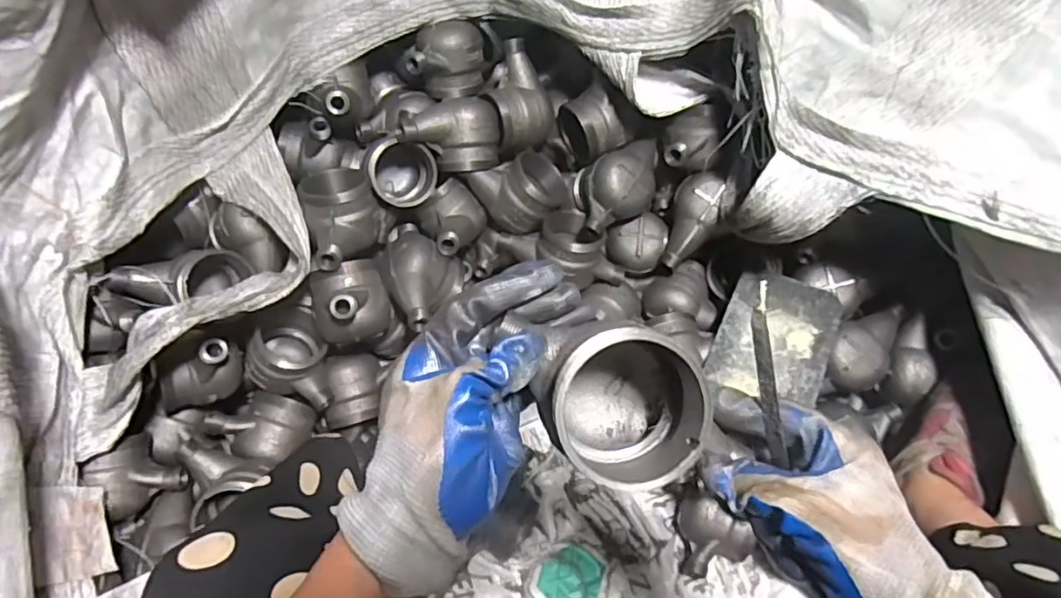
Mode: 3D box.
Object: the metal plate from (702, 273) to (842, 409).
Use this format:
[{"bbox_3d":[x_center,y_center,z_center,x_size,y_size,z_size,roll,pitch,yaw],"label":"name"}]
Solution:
[{"bbox_3d":[0.278,0.045,0.682,0.118,0.010,0.162,19,64,18],"label":"metal plate"}]

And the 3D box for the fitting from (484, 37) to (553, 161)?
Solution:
[{"bbox_3d":[-0.026,-0.246,0.748,0.079,0.080,0.123,-24,100,-23],"label":"fitting"}]

